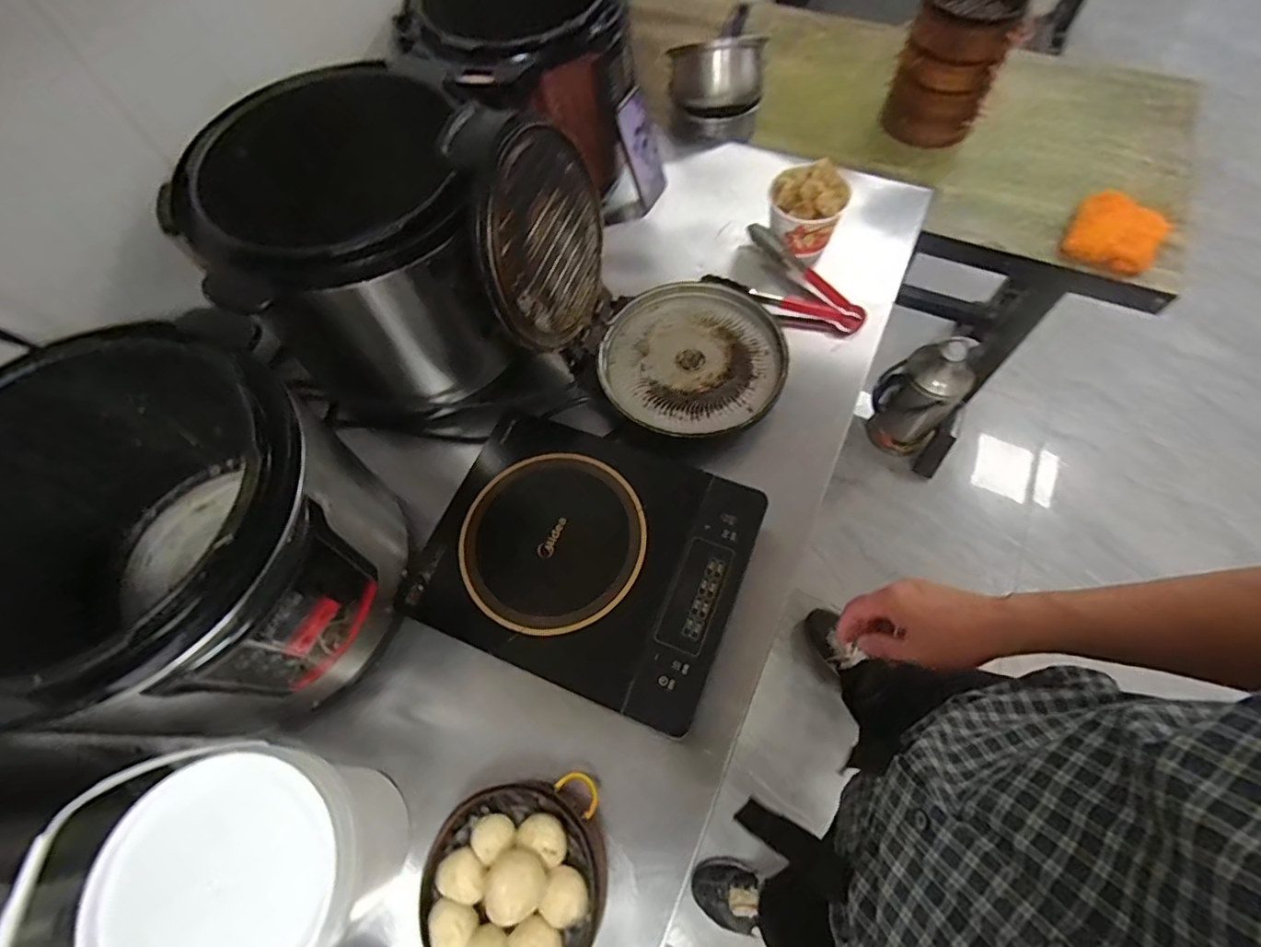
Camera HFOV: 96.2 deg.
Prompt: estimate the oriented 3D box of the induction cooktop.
[{"bbox_3d":[-0.057,0.089,0.650,0.355,0.059,0.271,21,67,12],"label":"induction cooktop"}]

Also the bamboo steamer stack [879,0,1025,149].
[{"bbox_3d":[0.575,-0.731,1.027,0.167,0.230,0.147,27,68,14],"label":"bamboo steamer stack"}]

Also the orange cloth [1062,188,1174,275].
[{"bbox_3d":[0.814,-0.403,0.940,0.133,0.026,0.164,31,69,15],"label":"orange cloth"}]

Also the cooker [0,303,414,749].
[{"bbox_3d":[-0.423,0.070,0.547,0.307,0.249,0.329,-1,65,2],"label":"cooker"}]

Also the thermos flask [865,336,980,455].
[{"bbox_3d":[0.739,-0.207,1.473,0.145,0.369,0.181,-20,66,-7],"label":"thermos flask"}]

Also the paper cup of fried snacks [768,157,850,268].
[{"bbox_3d":[0.264,-0.399,0.852,0.114,0.097,0.104,13,66,8],"label":"paper cup of fried snacks"}]

